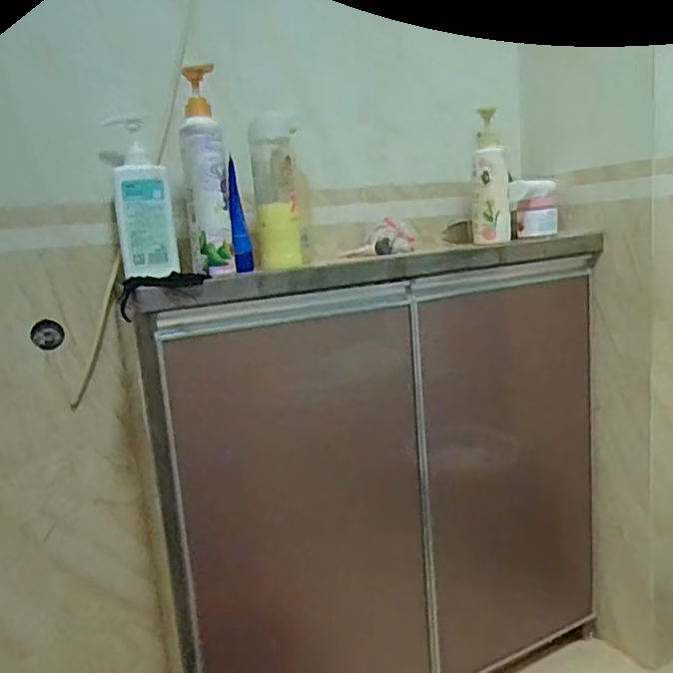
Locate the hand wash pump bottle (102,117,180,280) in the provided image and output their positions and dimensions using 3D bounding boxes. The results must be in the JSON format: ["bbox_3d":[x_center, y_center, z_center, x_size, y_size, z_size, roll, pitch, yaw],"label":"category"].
[{"bbox_3d":[-0.267,-0.186,0.846,0.075,0.203,0.049,-8,11,-16],"label":"hand wash pump bottle"}]

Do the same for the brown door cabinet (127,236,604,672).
[{"bbox_3d":[0.109,0.254,1.018,0.799,0.747,0.149,-10,11,-23],"label":"brown door cabinet"}]

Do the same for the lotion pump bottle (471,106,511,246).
[{"bbox_3d":[0.250,-0.260,1.020,0.062,0.205,0.052,-3,11,10],"label":"lotion pump bottle"}]

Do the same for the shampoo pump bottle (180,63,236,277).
[{"bbox_3d":[-0.171,-0.210,0.794,0.060,0.252,0.058,-7,11,-12],"label":"shampoo pump bottle"}]

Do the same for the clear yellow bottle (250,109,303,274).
[{"bbox_3d":[-0.082,-0.200,0.873,0.068,0.199,0.083,-4,11,3],"label":"clear yellow bottle"}]

